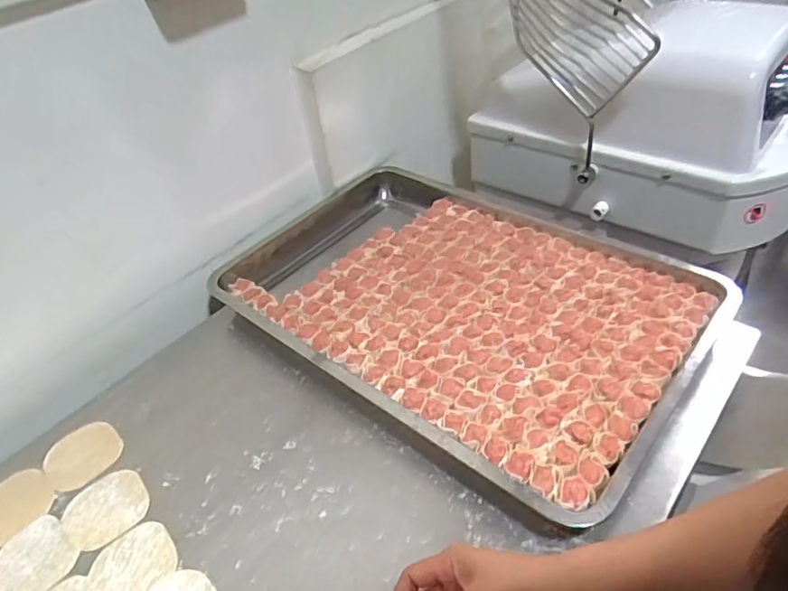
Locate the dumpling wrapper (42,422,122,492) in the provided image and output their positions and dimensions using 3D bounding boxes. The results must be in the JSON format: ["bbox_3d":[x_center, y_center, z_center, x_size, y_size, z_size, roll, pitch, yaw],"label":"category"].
[{"bbox_3d":[-0.362,0.184,0.638,0.084,0.005,0.077,-4,41,4],"label":"dumpling wrapper"}]

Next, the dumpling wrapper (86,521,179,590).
[{"bbox_3d":[-0.254,0.261,0.528,0.072,0.004,0.082,28,52,34],"label":"dumpling wrapper"}]

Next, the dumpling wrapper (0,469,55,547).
[{"bbox_3d":[-0.415,0.228,0.595,0.081,0.004,0.078,27,51,34],"label":"dumpling wrapper"}]

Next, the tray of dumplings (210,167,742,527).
[{"bbox_3d":[0.054,-0.007,0.753,0.652,0.053,0.405,27,51,33],"label":"tray of dumplings"}]

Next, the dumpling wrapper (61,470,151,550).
[{"bbox_3d":[-0.304,0.224,0.580,0.082,0.004,0.077,-4,41,4],"label":"dumpling wrapper"}]

